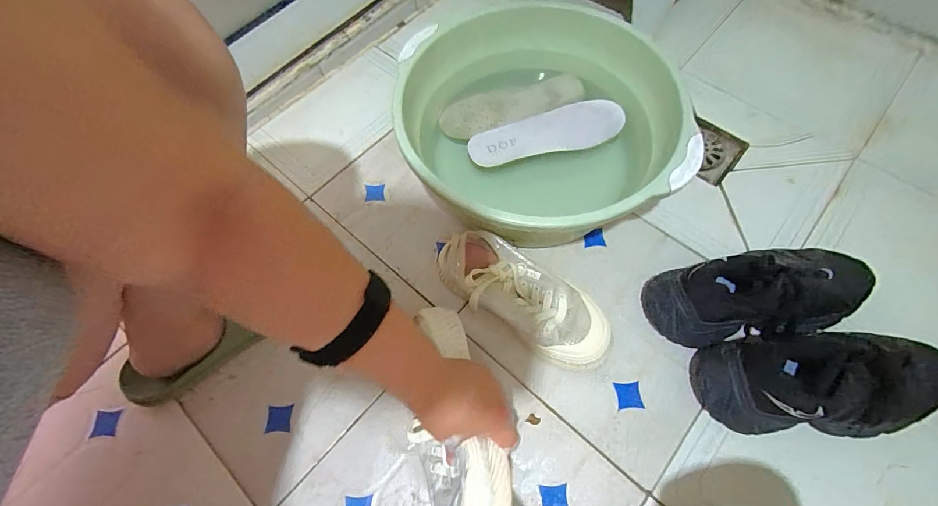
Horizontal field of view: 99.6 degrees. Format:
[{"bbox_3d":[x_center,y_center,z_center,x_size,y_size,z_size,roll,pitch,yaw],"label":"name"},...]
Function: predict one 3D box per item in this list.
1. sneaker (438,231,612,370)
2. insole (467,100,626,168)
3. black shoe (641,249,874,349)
[{"bbox_3d":[0.065,0.056,0.502,0.228,0.074,0.090,32,70,16],"label":"sneaker"},{"bbox_3d":[0.110,-0.177,0.572,0.223,0.011,0.075,-15,70,-3],"label":"insole"},{"bbox_3d":[0.352,0.052,0.479,0.257,0.105,0.091,-8,65,-1],"label":"black shoe"}]

